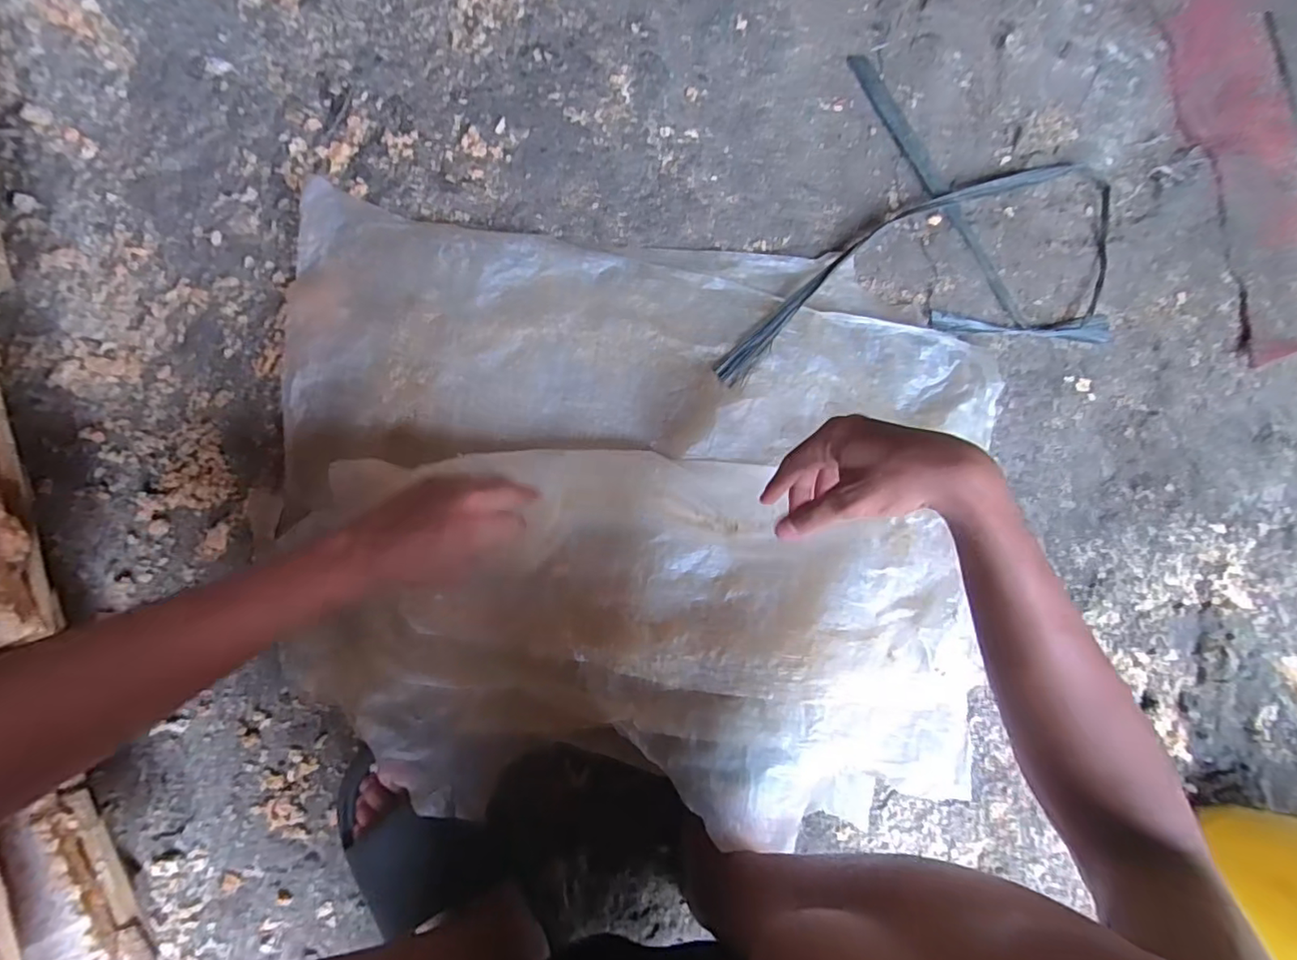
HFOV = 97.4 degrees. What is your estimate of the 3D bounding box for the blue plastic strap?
[{"bbox_3d":[0.287,-0.192,0.541,0.332,0.030,0.361,24,87,-3],"label":"blue plastic strap"}]

